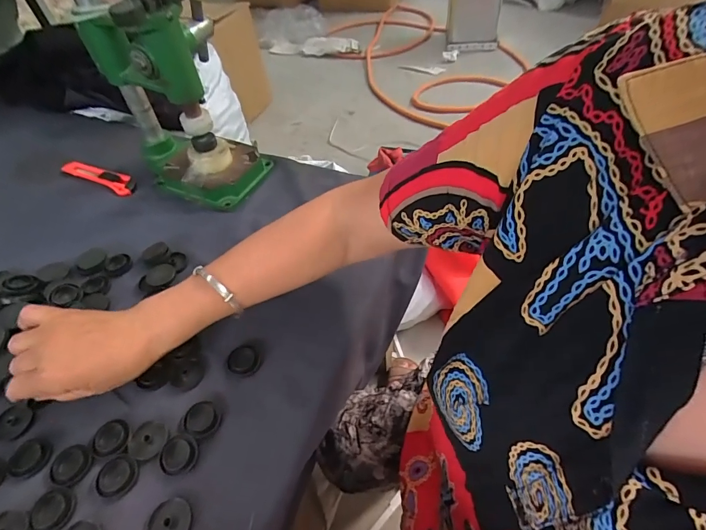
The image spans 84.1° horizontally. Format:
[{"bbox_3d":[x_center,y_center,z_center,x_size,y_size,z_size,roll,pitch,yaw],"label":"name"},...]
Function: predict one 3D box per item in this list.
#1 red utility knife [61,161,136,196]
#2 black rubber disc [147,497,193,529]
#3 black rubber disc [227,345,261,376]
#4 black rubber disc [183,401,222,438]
[{"bbox_3d":[-0.383,-0.135,0.596,0.131,0.012,0.033,20,55,19],"label":"red utility knife"},{"bbox_3d":[-0.144,0.203,0.308,0.031,0.006,0.032,-2,51,2],"label":"black rubber disc"},{"bbox_3d":[-0.109,0.094,0.390,0.033,0.004,0.030,-2,51,2],"label":"black rubber disc"},{"bbox_3d":[-0.138,0.141,0.356,0.032,0.004,0.030,-2,51,2],"label":"black rubber disc"}]

